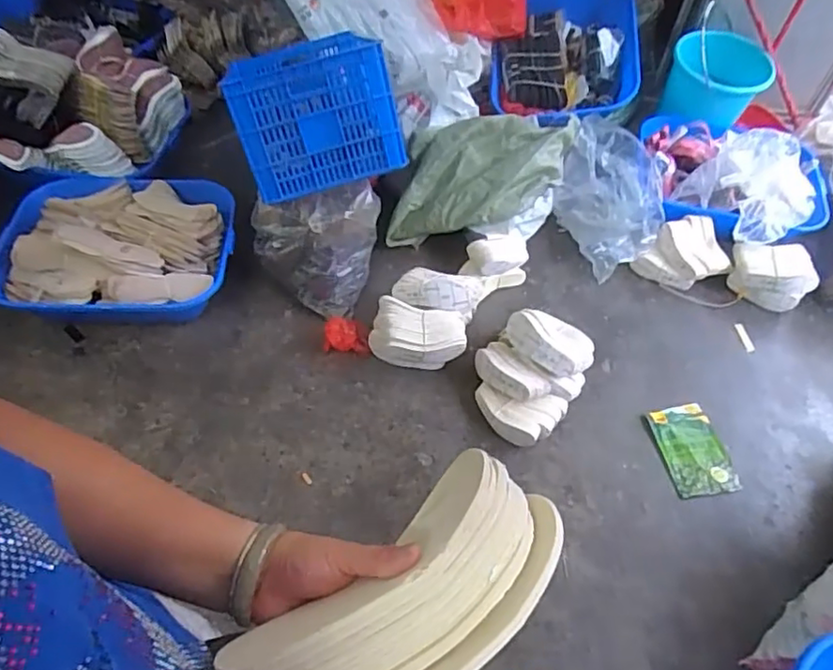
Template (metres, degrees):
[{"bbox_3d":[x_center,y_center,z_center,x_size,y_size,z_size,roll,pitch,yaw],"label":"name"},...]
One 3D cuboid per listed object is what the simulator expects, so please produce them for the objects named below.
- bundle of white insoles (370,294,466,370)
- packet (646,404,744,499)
[{"bbox_3d":[0.003,0.008,1.721,0.262,0.140,0.125,12,51,5],"label":"bundle of white insoles"},{"bbox_3d":[0.724,0.300,1.623,0.169,0.016,0.253,-6,52,-9],"label":"packet"}]

